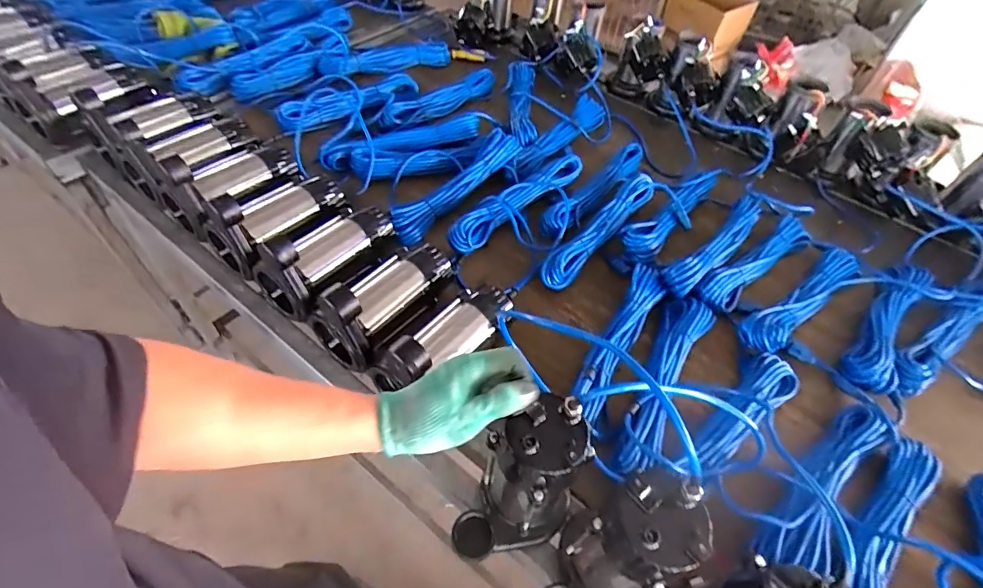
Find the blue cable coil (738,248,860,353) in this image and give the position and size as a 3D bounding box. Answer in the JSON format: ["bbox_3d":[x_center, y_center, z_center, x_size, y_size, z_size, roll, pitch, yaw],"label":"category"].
[{"bbox_3d":[0.583,0.001,0.877,0.344,0.036,0.078,-28,60,-24],"label":"blue cable coil"}]

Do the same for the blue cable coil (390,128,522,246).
[{"bbox_3d":[-0.067,-0.237,1.002,0.081,0.070,0.397,35,57,21],"label":"blue cable coil"}]

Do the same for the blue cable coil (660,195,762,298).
[{"bbox_3d":[0.440,-0.106,0.921,0.349,0.052,0.070,-35,62,-28],"label":"blue cable coil"}]

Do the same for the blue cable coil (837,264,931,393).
[{"bbox_3d":[0.715,0.046,0.853,0.081,0.044,0.363,36,57,21],"label":"blue cable coil"}]

